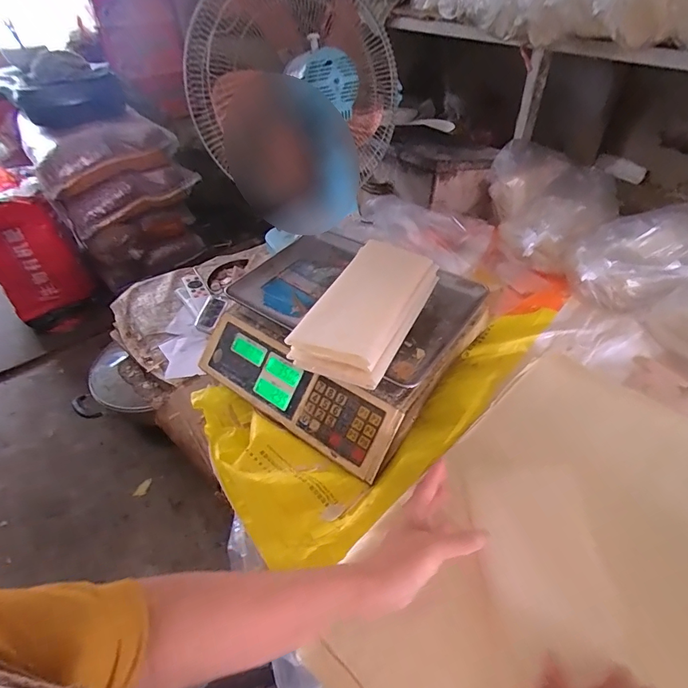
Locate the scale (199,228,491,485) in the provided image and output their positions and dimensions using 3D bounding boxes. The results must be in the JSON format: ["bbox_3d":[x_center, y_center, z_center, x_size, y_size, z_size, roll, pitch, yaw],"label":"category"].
[{"bbox_3d":[-0.006,-0.022,0.629,0.344,0.095,0.314,27,52,29],"label":"scale"}]

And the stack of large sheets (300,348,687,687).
[{"bbox_3d":[0.246,0.216,0.426,0.324,0.031,0.508,33,55,32],"label":"stack of large sheets"}]

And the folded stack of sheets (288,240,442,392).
[{"bbox_3d":[0.035,-0.054,0.559,0.122,0.051,0.243,17,48,21],"label":"folded stack of sheets"}]

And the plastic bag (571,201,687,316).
[{"bbox_3d":[0.546,-0.164,0.711,0.319,0.095,0.159,-26,46,-3],"label":"plastic bag"}]

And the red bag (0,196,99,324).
[{"bbox_3d":[-1.031,-0.284,1.370,0.252,0.373,0.144,-27,48,-22],"label":"red bag"}]

